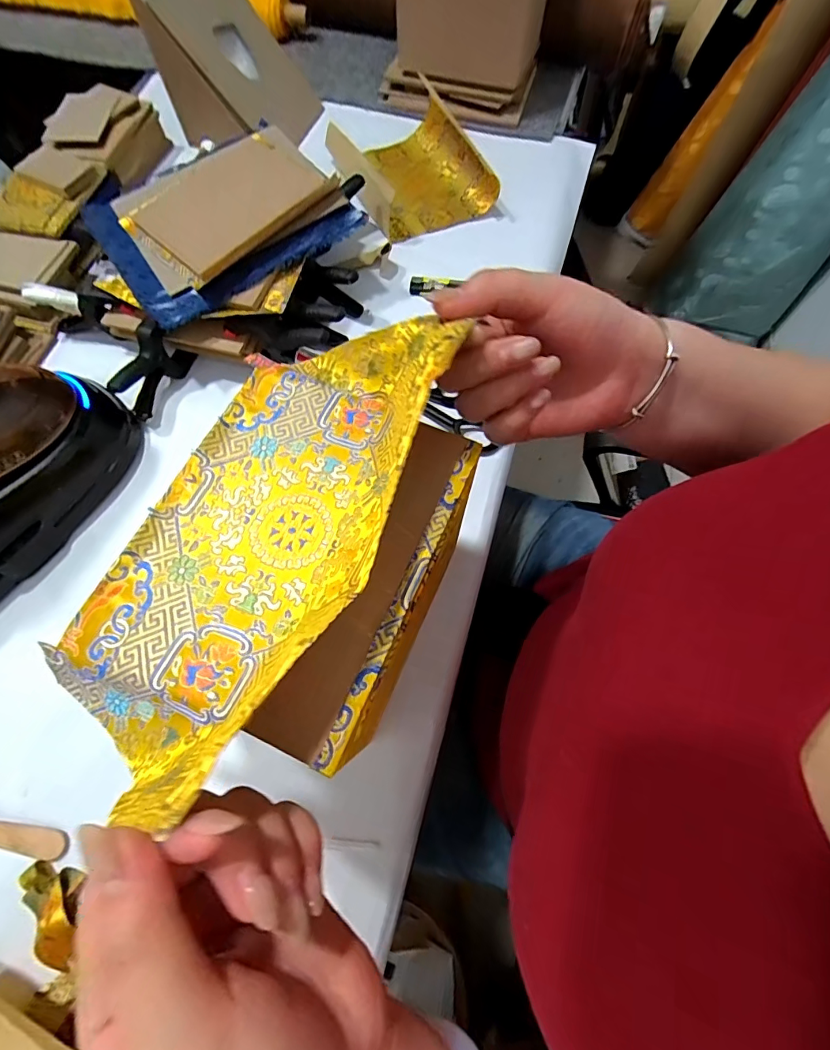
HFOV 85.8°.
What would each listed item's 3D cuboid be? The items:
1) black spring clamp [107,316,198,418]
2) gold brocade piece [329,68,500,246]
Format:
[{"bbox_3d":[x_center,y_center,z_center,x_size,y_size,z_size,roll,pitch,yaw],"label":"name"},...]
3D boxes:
[{"bbox_3d":[-0.269,-0.160,0.454,0.022,0.064,0.089,20,69,8],"label":"black spring clamp"},{"bbox_3d":[-0.008,-0.474,0.591,0.168,0.050,0.189,-20,69,-8],"label":"gold brocade piece"}]

